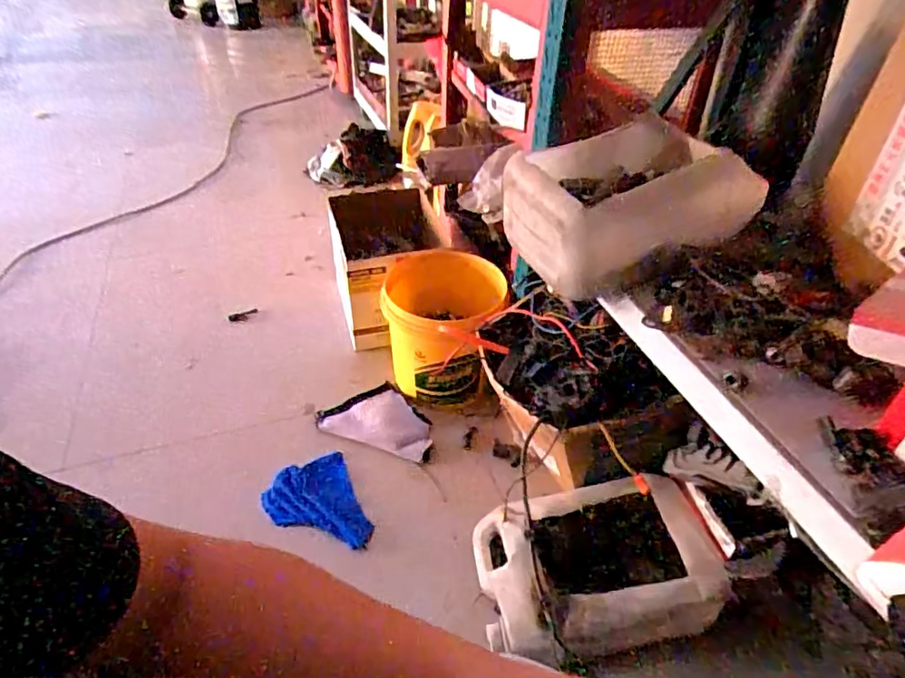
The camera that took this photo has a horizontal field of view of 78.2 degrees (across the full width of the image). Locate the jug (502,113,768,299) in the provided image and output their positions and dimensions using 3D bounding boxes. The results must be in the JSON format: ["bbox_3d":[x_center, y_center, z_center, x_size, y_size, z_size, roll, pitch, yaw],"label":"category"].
[{"bbox_3d":[0.260,-0.195,0.841,0.331,0.184,0.221,-7,42,-11],"label":"jug"}]

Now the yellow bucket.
[{"bbox_3d":[-0.034,-0.016,1.201,0.262,0.259,0.232,14,42,13],"label":"yellow bucket"}]

